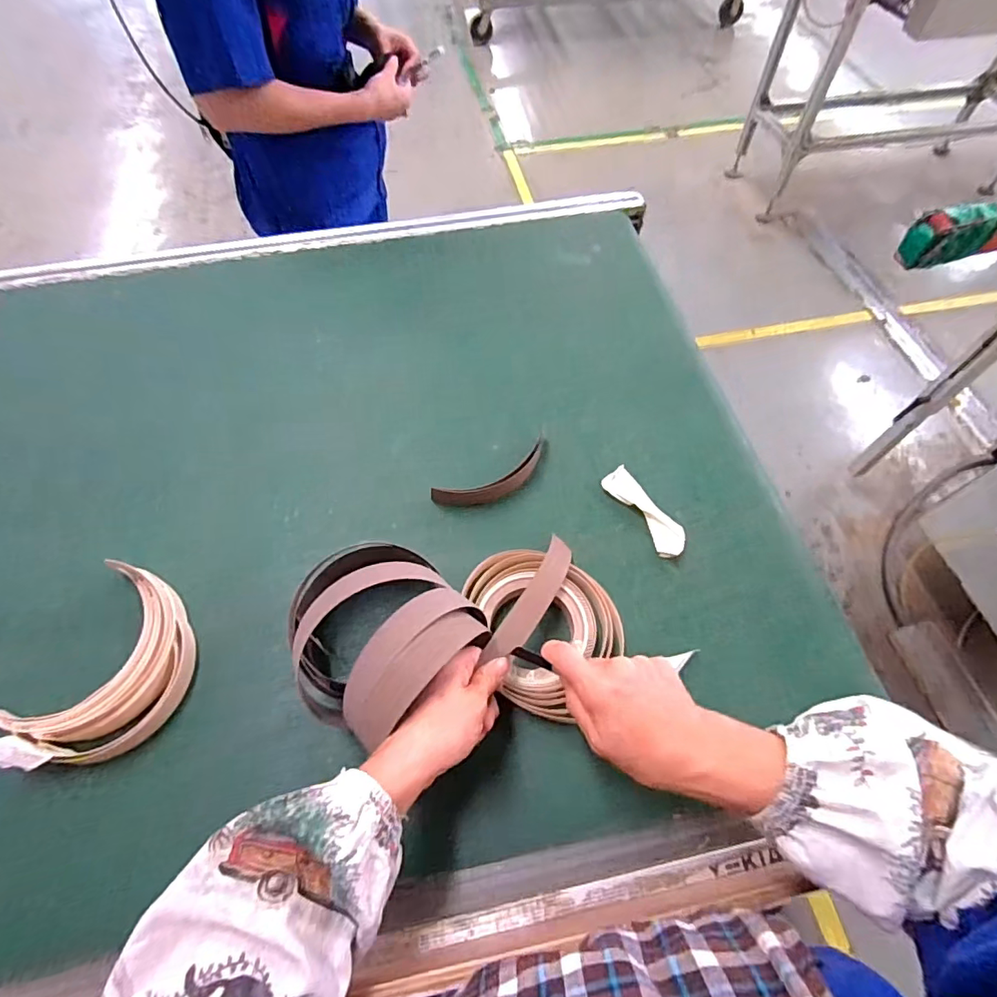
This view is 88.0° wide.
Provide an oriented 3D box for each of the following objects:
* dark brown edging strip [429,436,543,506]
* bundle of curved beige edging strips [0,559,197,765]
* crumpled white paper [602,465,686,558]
[{"bbox_3d":[-0.002,-0.019,0.555,0.135,0.021,0.039,-26,63,-14],"label":"dark brown edging strip"},{"bbox_3d":[-0.345,0.155,0.463,0.128,0.041,0.165,25,63,14],"label":"bundle of curved beige edging strips"},{"bbox_3d":[0.152,0.013,0.537,0.033,0.015,0.111,-27,64,-14],"label":"crumpled white paper"}]

